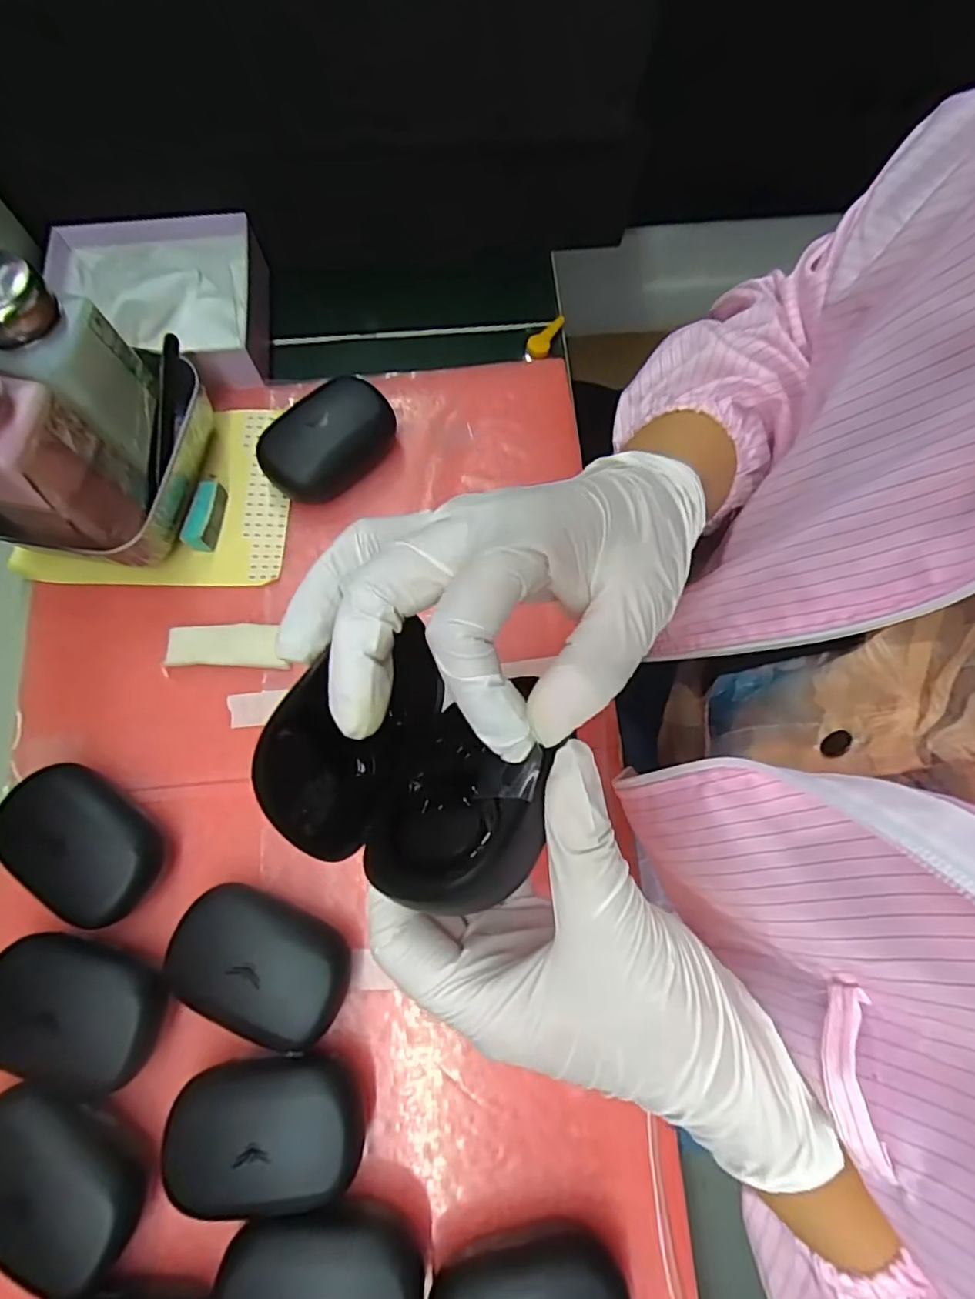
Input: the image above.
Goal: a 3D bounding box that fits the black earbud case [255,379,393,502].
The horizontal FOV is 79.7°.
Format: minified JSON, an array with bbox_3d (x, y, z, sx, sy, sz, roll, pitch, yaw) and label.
[{"bbox_3d":[-0.097,-0.127,0.359,0.082,0.039,0.047,-41,78,-11],"label":"black earbud case"}]

